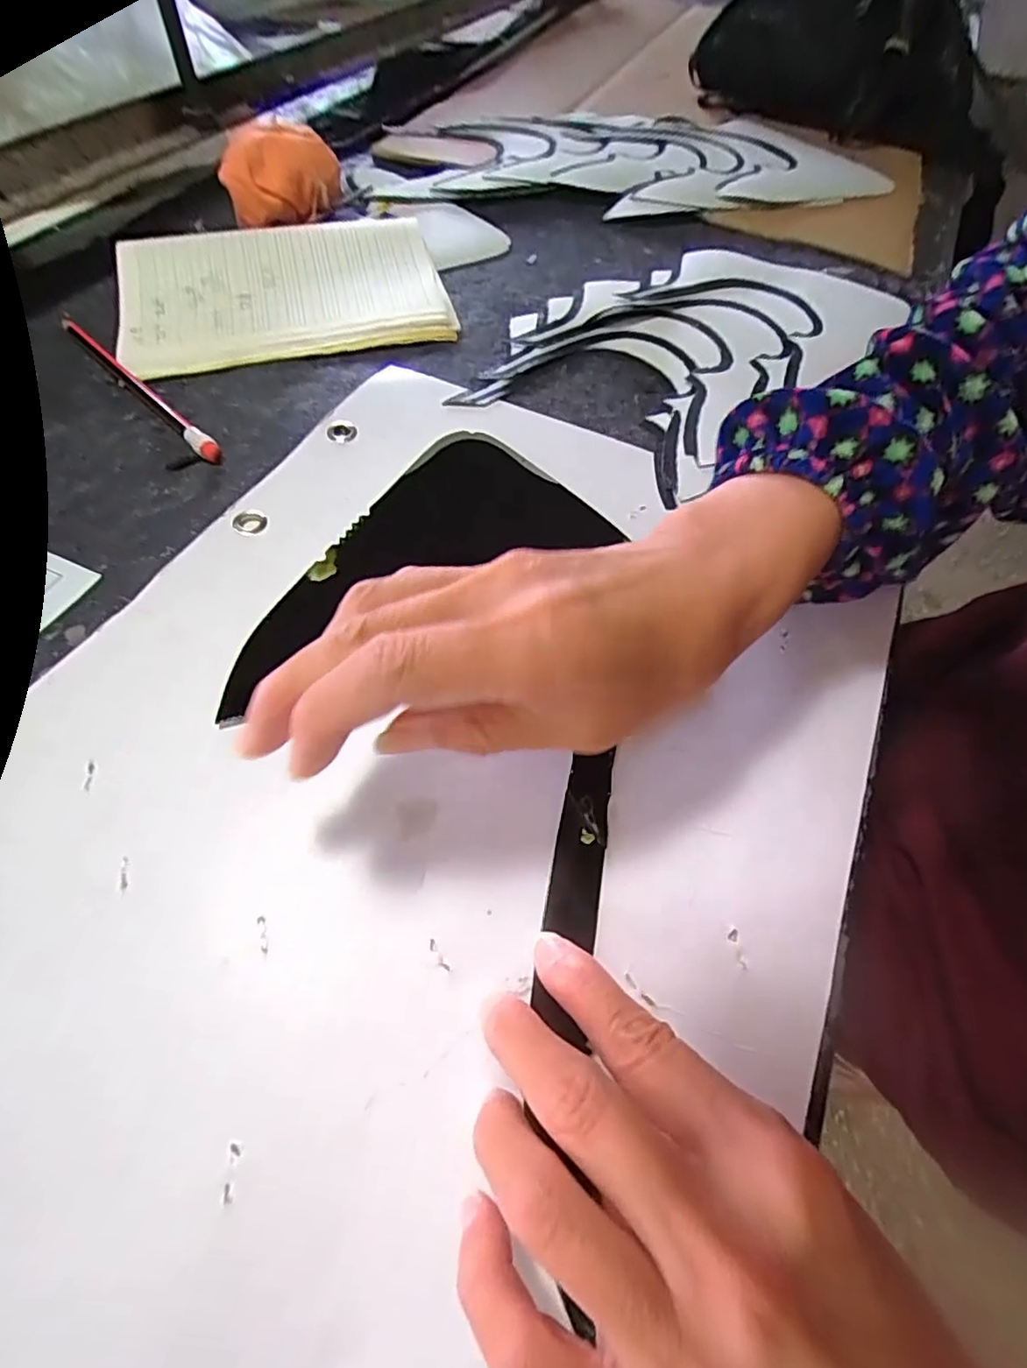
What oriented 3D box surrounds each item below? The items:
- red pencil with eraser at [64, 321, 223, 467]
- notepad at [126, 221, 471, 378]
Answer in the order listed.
[{"bbox_3d":[-0.223,-0.176,0.350,0.177,0.009,0.011,40,64,21],"label":"red pencil with eraser"},{"bbox_3d":[-0.156,-0.269,0.404,0.208,0.017,0.146,-11,58,-9],"label":"notepad"}]

